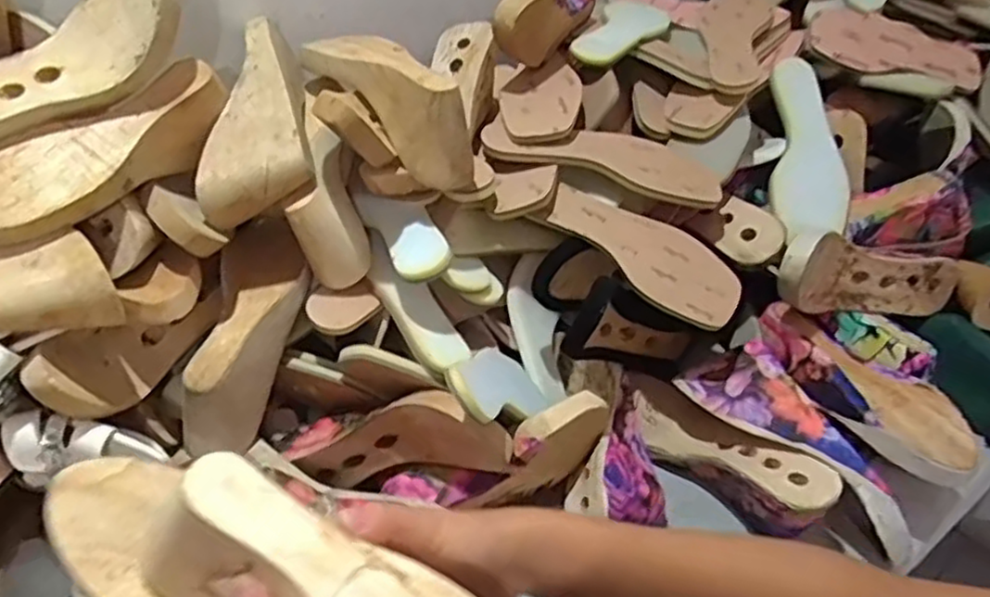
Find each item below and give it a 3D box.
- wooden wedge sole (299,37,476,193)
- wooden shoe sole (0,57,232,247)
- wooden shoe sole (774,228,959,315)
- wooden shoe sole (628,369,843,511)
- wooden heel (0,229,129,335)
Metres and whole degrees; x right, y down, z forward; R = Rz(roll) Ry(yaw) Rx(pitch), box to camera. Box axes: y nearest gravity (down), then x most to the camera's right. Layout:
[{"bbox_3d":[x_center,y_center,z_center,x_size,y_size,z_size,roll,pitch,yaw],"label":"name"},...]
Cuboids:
[{"bbox_3d":[-0.093,-0.193,0.650,0.069,0.089,0.214,-33,68,-31],"label":"wooden wedge sole"},{"bbox_3d":[-0.309,-0.119,0.561,0.094,0.050,0.215,41,65,7],"label":"wooden shoe sole"},{"bbox_3d":[0.366,-0.020,0.715,0.234,0.078,0.058,6,39,-21],"label":"wooden shoe sole"},{"bbox_3d":[0.210,0.131,0.674,0.061,0.053,0.225,-27,29,-27],"label":"wooden shoe sole"},{"bbox_3d":[-0.325,-0.002,0.523,0.088,0.063,0.072,-20,46,-21],"label":"wooden heel"}]

